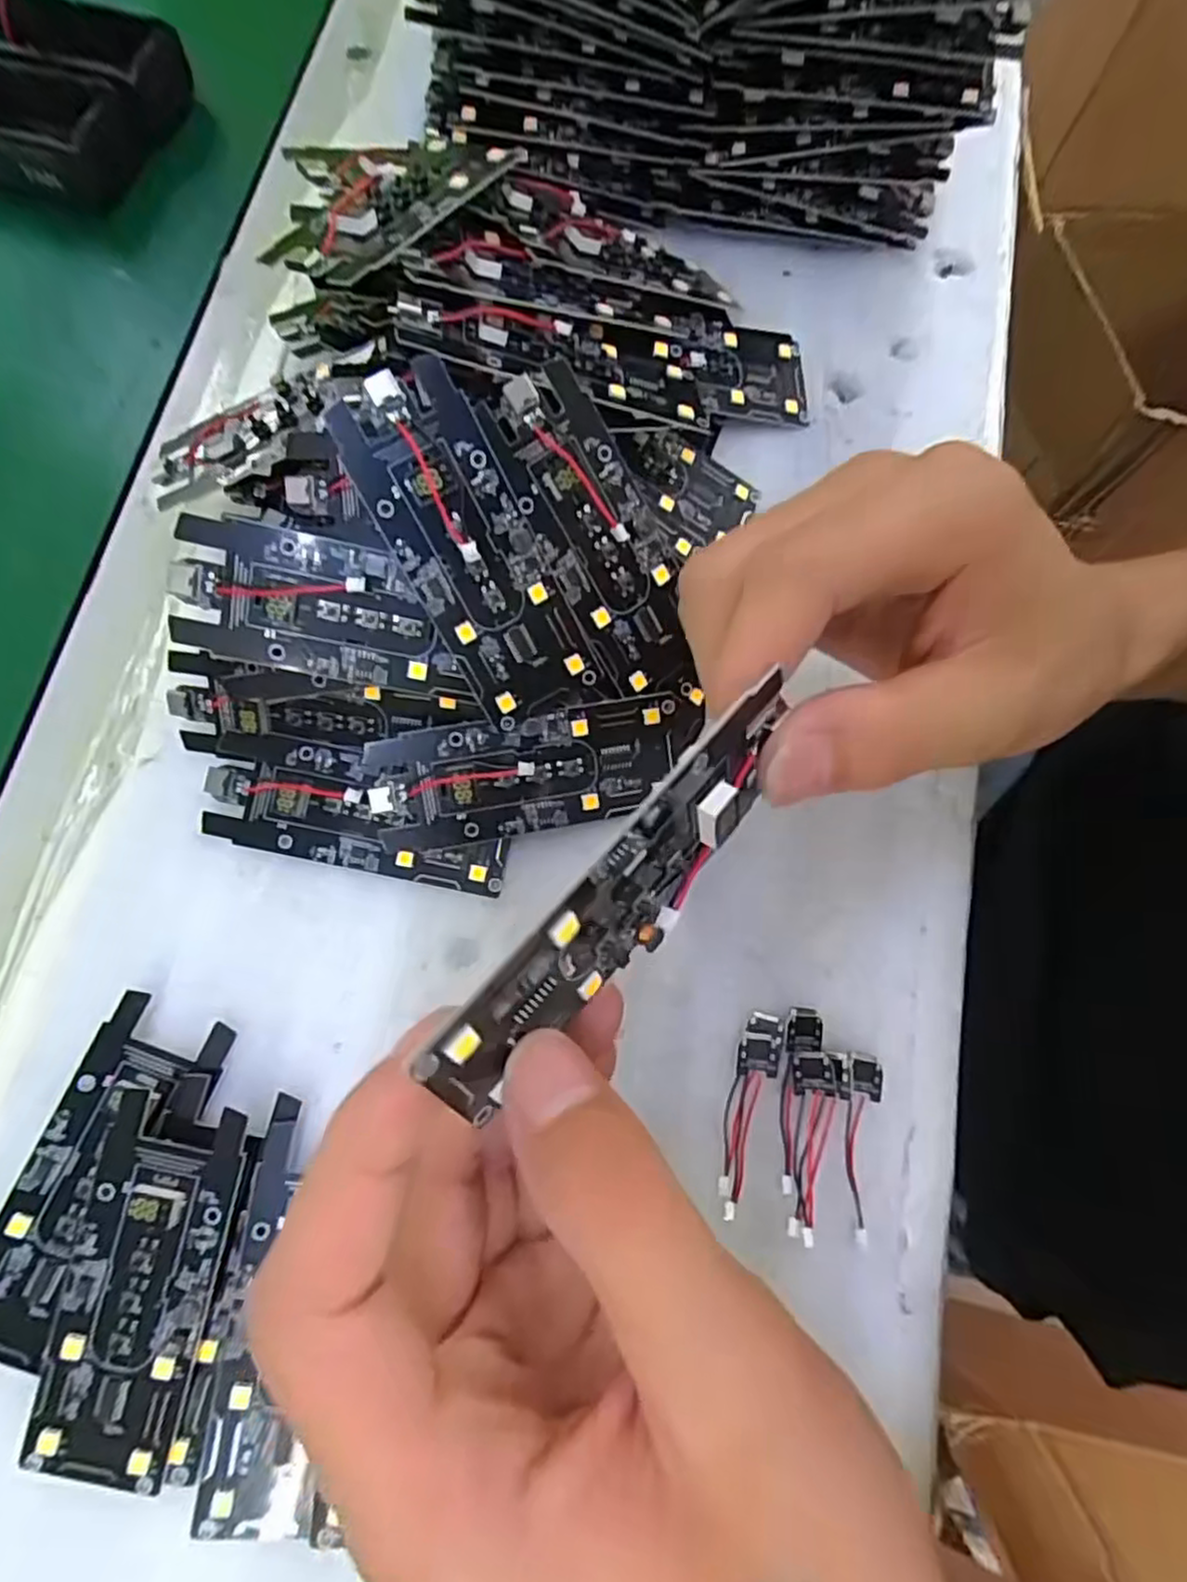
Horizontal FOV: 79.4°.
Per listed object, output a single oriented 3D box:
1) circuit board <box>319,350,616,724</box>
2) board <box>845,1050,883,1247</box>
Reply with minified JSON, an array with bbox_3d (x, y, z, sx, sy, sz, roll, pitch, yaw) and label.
[{"bbox_3d":[-0.034,-0.065,0.208,0.038,0.009,0.103,-35,113,-10],"label":"circuit board"},{"bbox_3d":[0.080,0.105,0.212,0.011,0.005,0.052,8,75,3],"label":"board"}]

